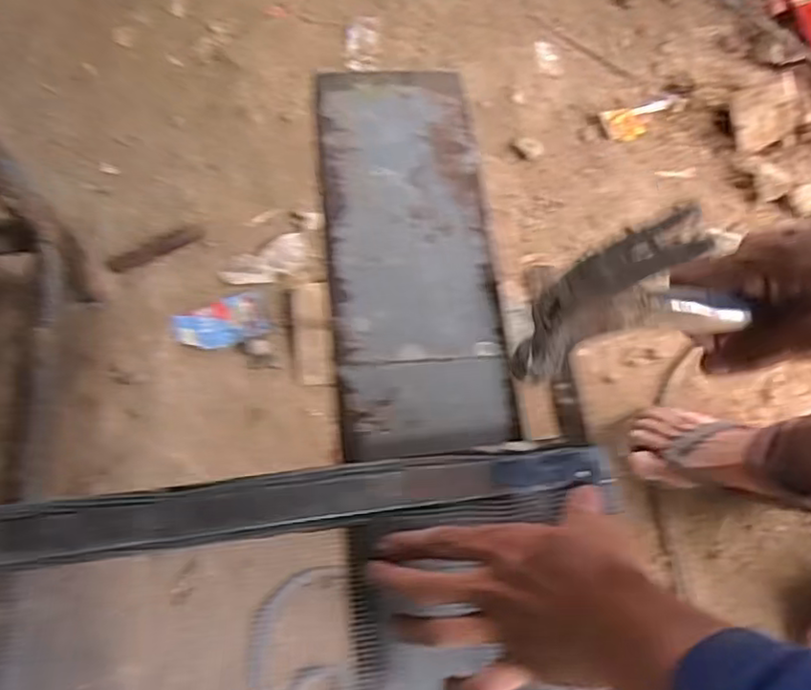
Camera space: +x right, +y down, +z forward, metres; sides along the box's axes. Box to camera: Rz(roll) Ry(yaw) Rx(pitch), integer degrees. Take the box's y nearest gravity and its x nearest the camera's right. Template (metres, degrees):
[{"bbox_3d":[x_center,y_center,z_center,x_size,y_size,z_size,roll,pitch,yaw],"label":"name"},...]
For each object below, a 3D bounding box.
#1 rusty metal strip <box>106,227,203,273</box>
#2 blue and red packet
[{"bbox_3d":[-0.393,-0.151,1.042,0.144,0.007,0.031,-29,70,-11],"label":"rusty metal strip"},{"bbox_3d":[-0.276,-0.032,0.998,0.134,0.010,0.072,-22,69,-8],"label":"blue and red packet"}]

